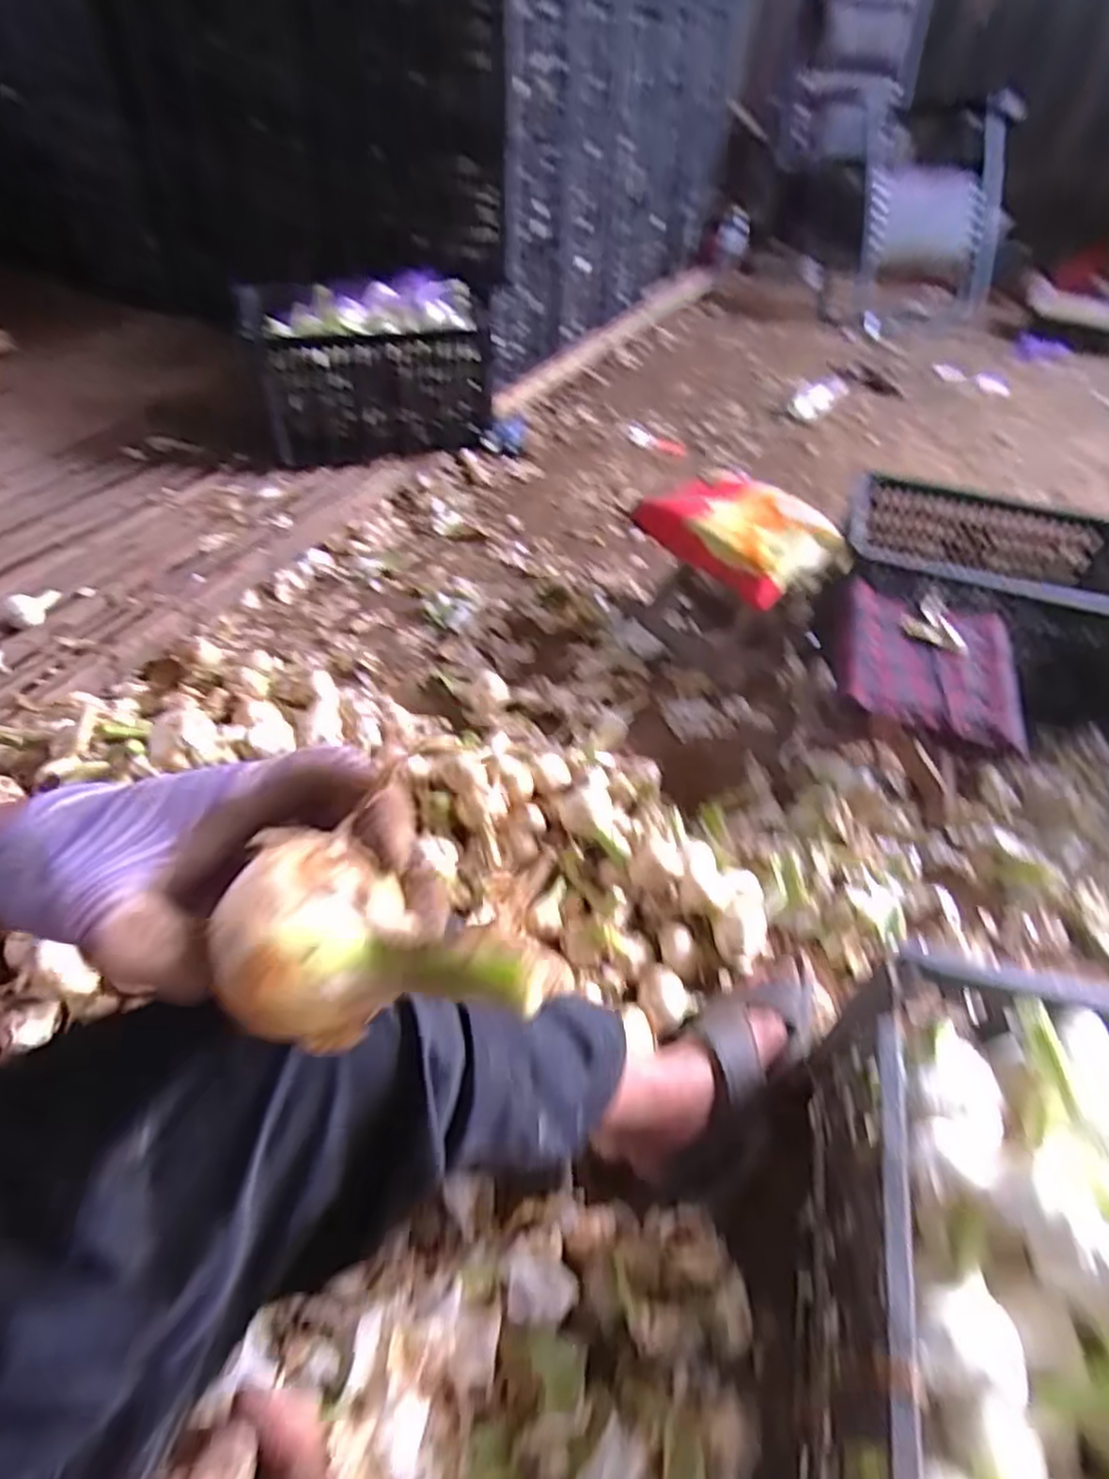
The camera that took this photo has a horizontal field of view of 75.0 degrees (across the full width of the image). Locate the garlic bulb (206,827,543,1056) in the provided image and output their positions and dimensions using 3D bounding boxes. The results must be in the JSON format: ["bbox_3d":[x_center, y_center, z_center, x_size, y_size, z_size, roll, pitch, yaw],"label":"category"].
[{"bbox_3d":[-0.055,0.067,0.238,0.095,0.052,0.048,0,46,-5],"label":"garlic bulb"}]

